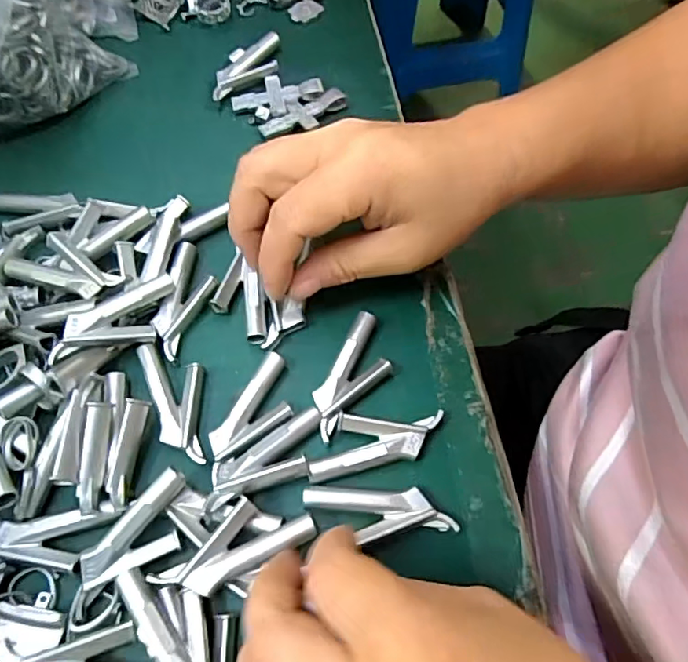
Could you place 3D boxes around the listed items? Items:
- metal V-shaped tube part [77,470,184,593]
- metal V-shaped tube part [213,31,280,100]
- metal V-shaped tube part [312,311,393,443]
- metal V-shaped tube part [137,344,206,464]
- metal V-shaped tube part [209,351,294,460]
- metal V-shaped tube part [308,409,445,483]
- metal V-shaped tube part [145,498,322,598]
[{"bbox_3d":[-0.083,0.084,0.229,0.052,0.013,0.024,-38,71,-17],"label":"metal V-shaped tube part"},{"bbox_3d":[-0.060,-0.166,0.354,0.026,0.008,0.062,42,71,17],"label":"metal V-shaped tube part"},{"bbox_3d":[0.005,0.022,0.264,0.026,0.010,0.062,27,67,12],"label":"metal V-shaped tube part"},{"bbox_3d":[-0.076,0.031,0.259,0.025,0.007,0.063,-19,66,-10],"label":"metal V-shaped tube part"},{"bbox_3d":[-0.039,0.037,0.259,0.025,0.007,0.053,29,67,12],"label":"metal V-shaped tube part"},{"bbox_3d":[0.014,0.049,0.252,0.062,0.009,0.024,-11,65,-6],"label":"metal V-shaped tube part"},{"bbox_3d":[-0.044,0.086,0.227,0.062,0.011,0.025,-26,67,-13],"label":"metal V-shaped tube part"}]

